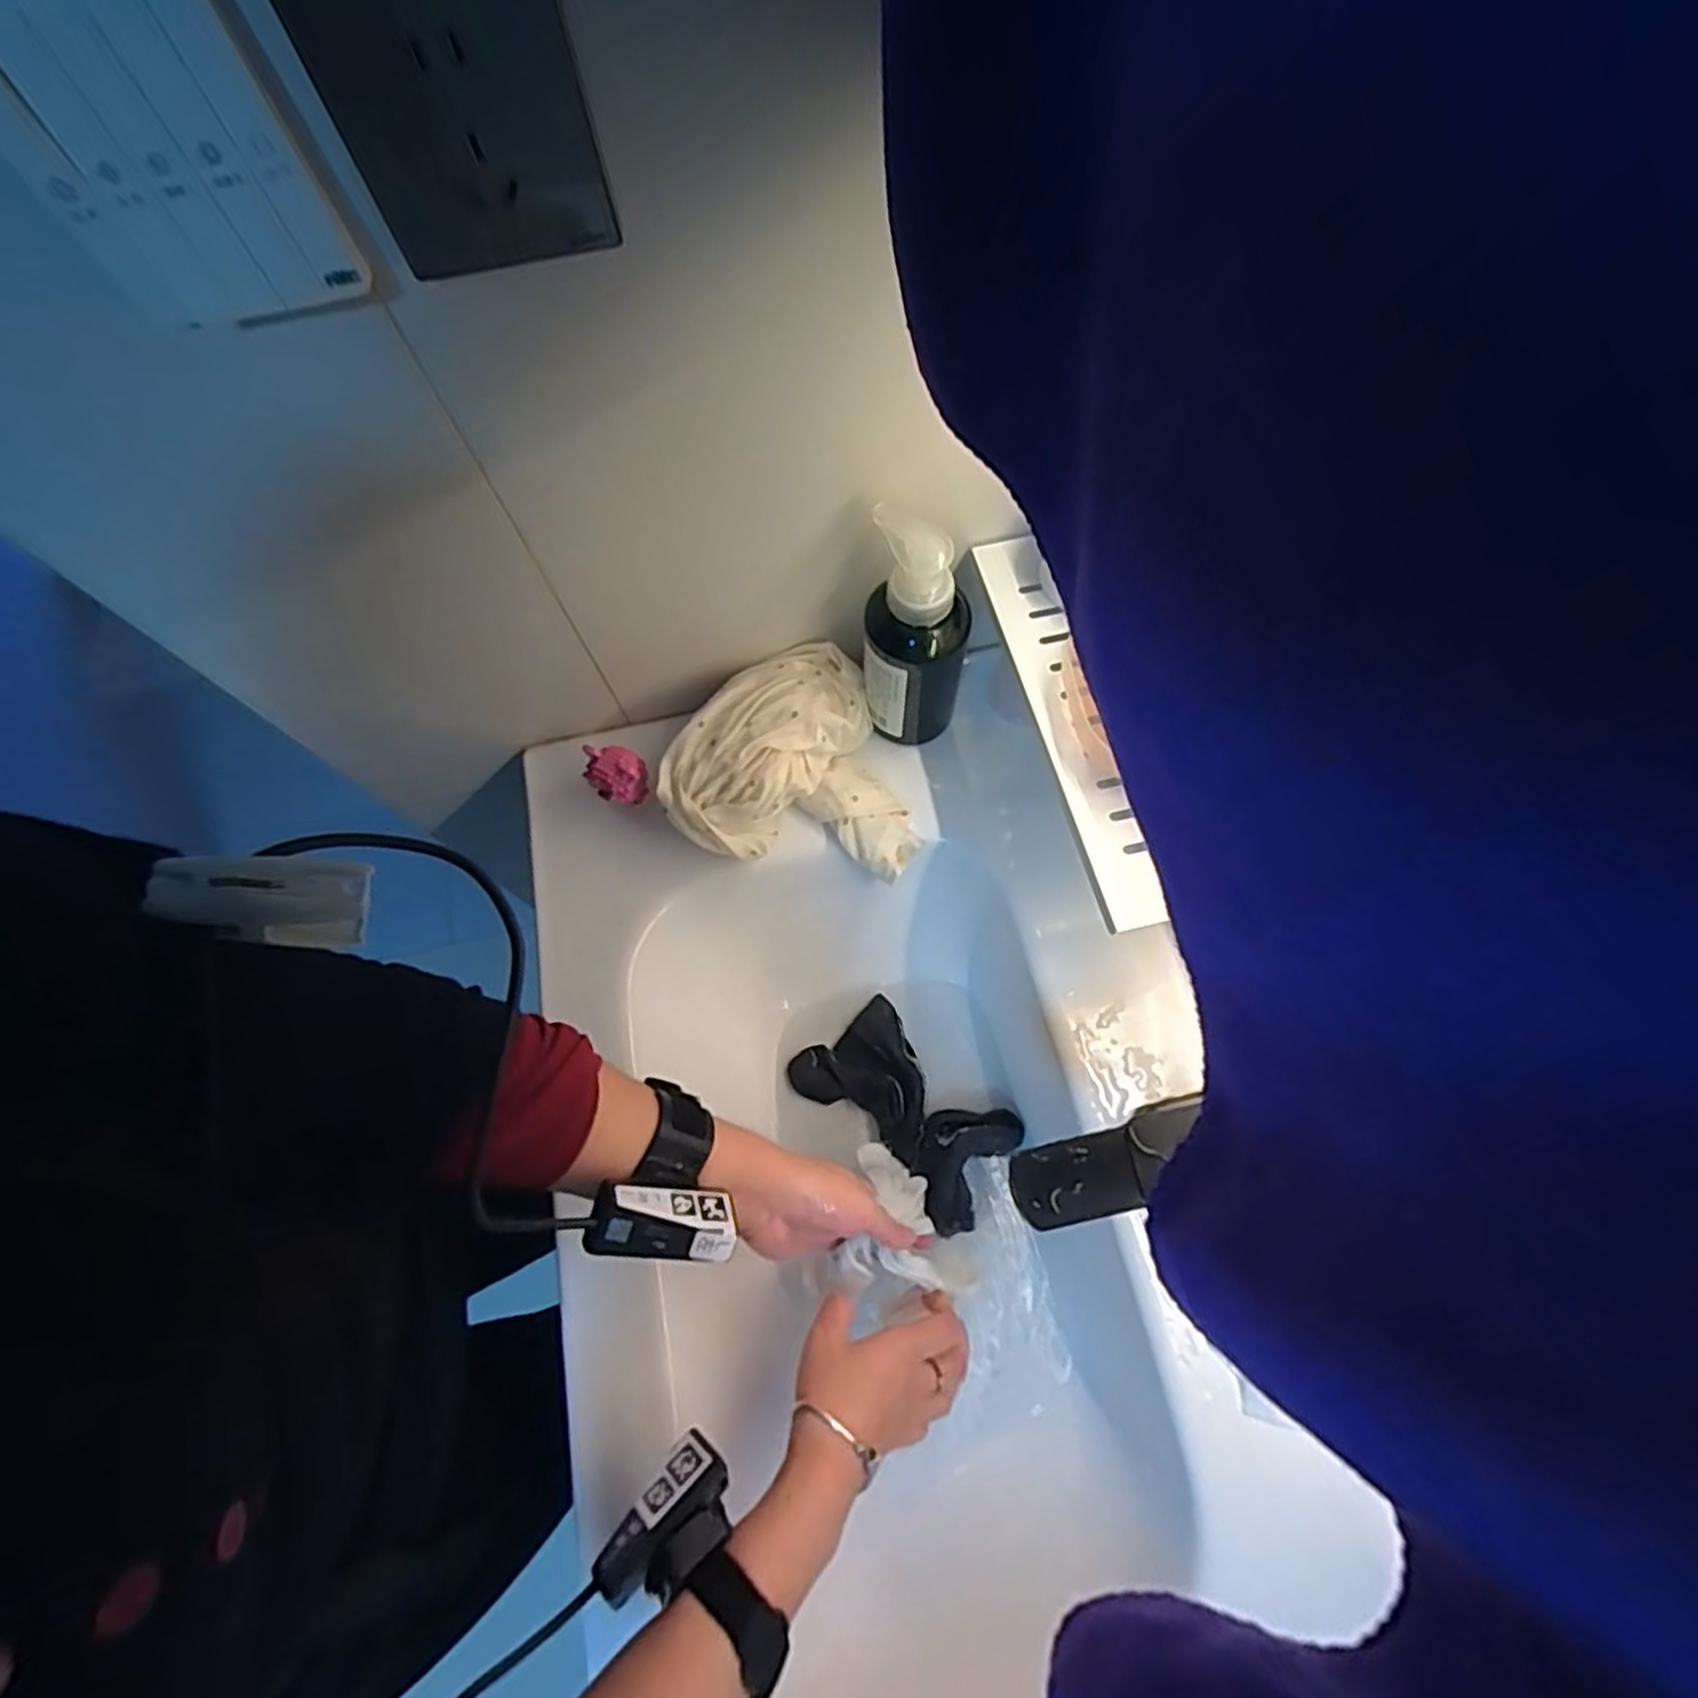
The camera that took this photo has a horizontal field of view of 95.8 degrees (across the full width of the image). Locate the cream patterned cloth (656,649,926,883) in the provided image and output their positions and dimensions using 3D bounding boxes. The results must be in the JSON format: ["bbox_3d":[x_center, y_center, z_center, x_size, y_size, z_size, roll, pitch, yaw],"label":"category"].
[{"bbox_3d":[-0.048,-0.055,0.566,0.175,0.084,0.172,-19,69,-5],"label":"cream patterned cloth"}]

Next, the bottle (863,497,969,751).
[{"bbox_3d":[0.043,-0.140,0.525,0.072,0.177,0.057,8,69,6],"label":"bottle"}]

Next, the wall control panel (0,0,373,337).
[{"bbox_3d":[-0.231,-0.229,0.261,0.088,0.091,0.013,-14,68,-2],"label":"wall control panel"}]

